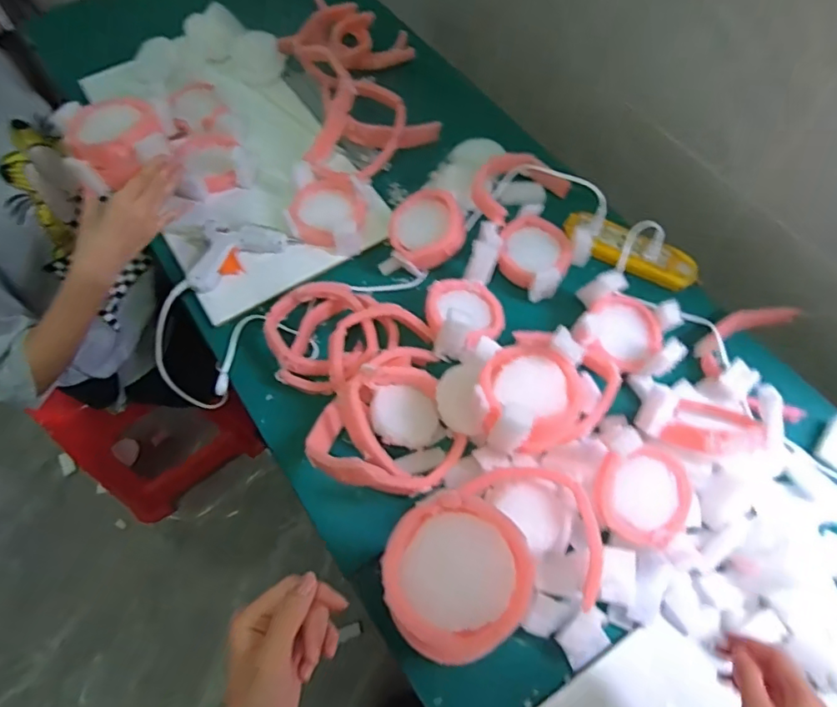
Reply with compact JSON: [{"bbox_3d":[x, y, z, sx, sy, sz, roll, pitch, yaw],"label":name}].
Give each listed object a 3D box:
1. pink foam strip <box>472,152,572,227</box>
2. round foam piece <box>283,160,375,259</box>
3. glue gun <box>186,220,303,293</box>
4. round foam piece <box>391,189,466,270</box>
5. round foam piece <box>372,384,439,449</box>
[{"bbox_3d":[0.137,-0.241,0.794,0.170,0.062,0.091,-37,68,-17],"label":"pink foam strip"},{"bbox_3d":[-0.128,-0.205,0.784,0.110,0.022,0.121,10,73,-5],"label":"round foam piece"},{"bbox_3d":[-0.244,-0.127,0.759,0.131,0.033,0.108,10,63,6],"label":"glue gun"},{"bbox_3d":[0.010,-0.173,0.740,0.098,0.027,0.103,-37,74,6],"label":"round foam piece"},{"bbox_3d":[-0.015,0.071,0.631,0.079,0.016,0.064,10,70,-16],"label":"round foam piece"}]

